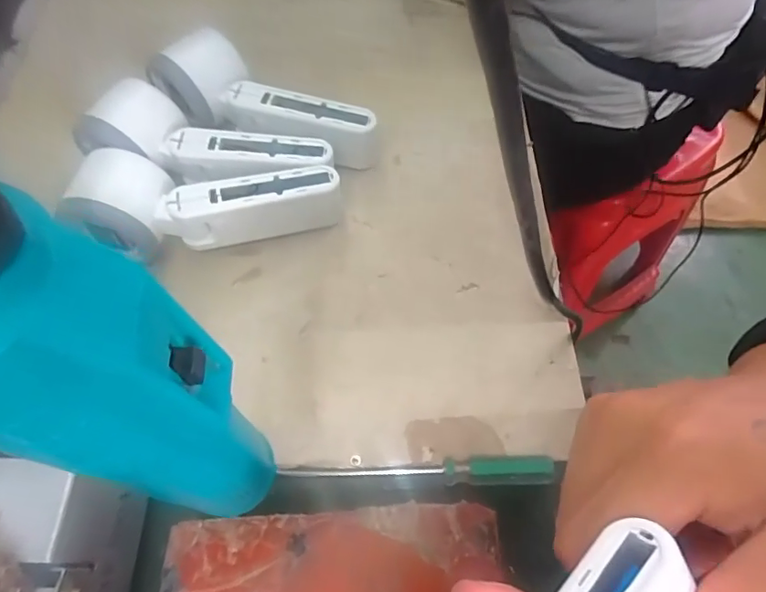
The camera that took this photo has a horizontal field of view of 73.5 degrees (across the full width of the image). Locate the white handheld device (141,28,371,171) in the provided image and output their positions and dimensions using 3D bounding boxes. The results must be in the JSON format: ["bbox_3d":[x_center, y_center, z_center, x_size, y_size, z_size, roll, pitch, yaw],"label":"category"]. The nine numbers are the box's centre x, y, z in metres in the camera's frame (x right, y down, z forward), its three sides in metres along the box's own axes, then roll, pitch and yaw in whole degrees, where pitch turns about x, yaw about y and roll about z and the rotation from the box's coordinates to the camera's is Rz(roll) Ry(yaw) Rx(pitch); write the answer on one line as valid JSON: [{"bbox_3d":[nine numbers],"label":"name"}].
[{"bbox_3d":[-0.081,-0.128,0.355,0.150,0.062,0.050,22,66,13],"label":"white handheld device"}]

